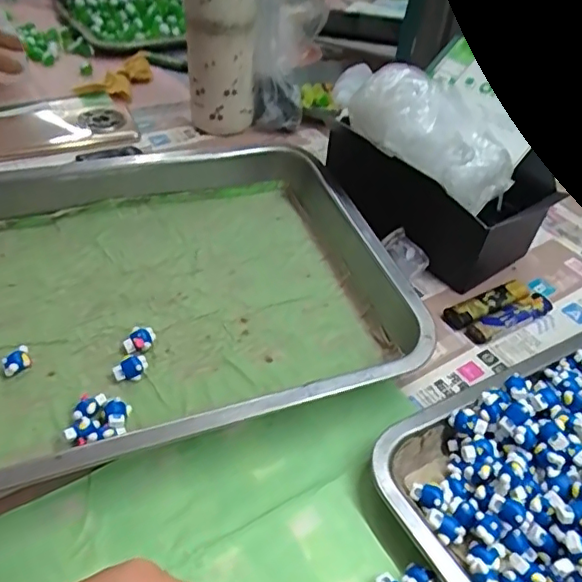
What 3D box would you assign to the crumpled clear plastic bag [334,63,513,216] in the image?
[{"bbox_3d":[0.105,-0.121,0.444,0.148,0.065,0.065,39,51,9],"label":"crumpled clear plastic bag"}]

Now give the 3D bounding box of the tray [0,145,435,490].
[{"bbox_3d":[-0.114,0.000,0.402,0.358,0.049,0.277,-12,45,-19],"label":"tray"}]

